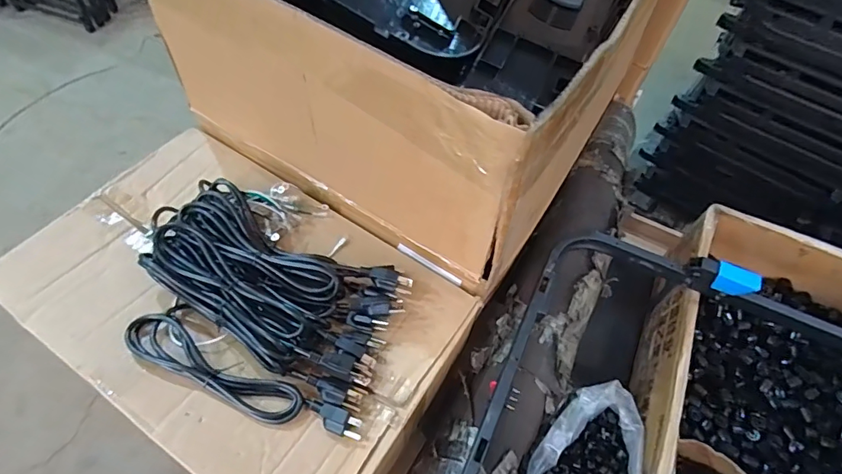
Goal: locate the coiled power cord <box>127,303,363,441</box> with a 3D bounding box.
[{"bbox_3d":[-0.208,0.158,0.529,0.297,0.019,0.065,25,59,13],"label":"coiled power cord"}]

